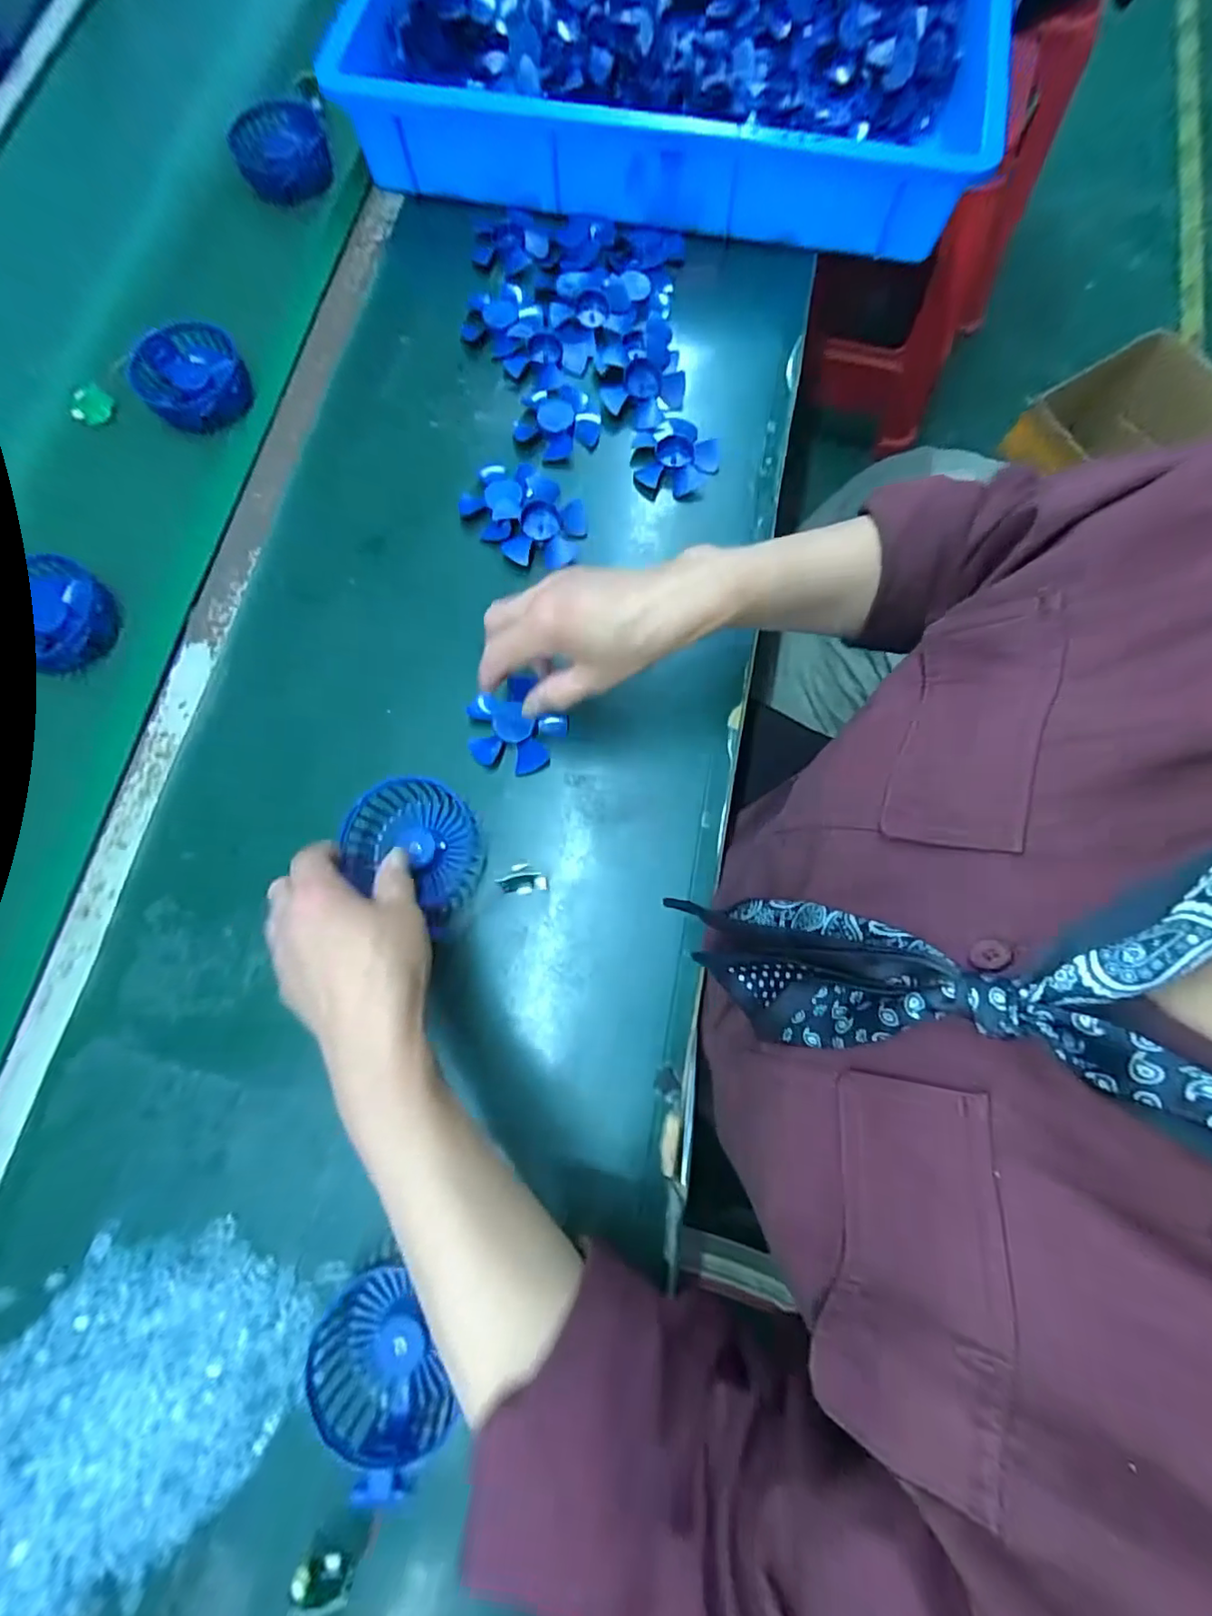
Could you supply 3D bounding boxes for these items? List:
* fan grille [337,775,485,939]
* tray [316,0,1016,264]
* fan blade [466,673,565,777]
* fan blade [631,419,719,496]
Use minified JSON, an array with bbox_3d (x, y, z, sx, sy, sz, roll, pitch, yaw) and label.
[{"bbox_3d":[-0.128,0.024,0.382,0.090,0.023,0.086,23,77,5],"label":"fan grille"},{"bbox_3d":[0.059,-0.713,0.523,0.566,0.082,0.370,10,77,5],"label":"tray"},{"bbox_3d":[-0.066,-0.058,0.409,0.067,0.021,0.062,0,76,0],"label":"fan blade"},{"bbox_3d":[0.057,-0.292,0.471,0.070,0.014,0.064,9,77,5],"label":"fan blade"}]

